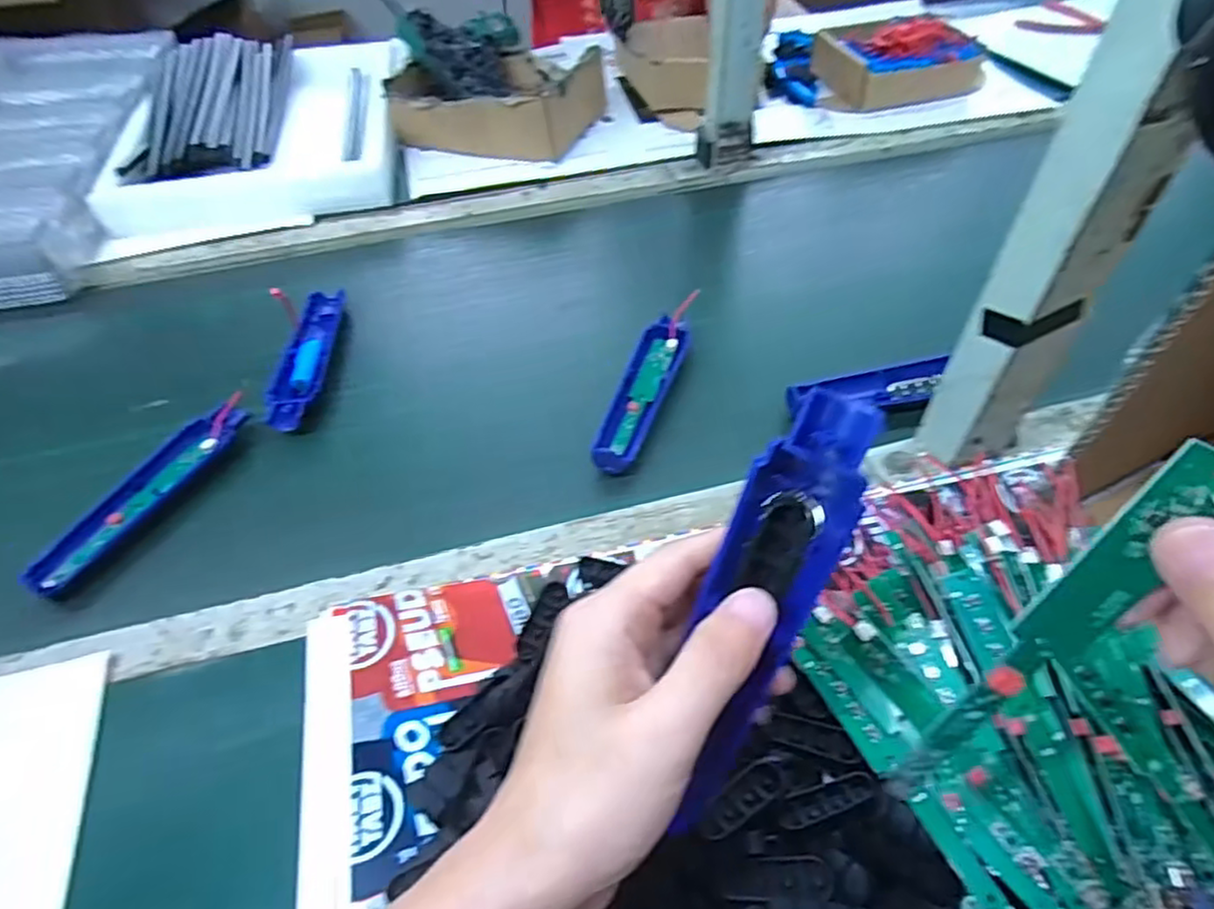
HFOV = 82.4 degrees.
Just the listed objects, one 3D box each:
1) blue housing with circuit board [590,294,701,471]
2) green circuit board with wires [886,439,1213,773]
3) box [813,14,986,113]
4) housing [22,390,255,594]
[{"bbox_3d":[0.032,-0.061,0.548,0.036,0.019,0.188,17,52,14],"label":"blue housing with circuit board"},{"bbox_3d":[0.132,0.035,0.186,0.009,0.178,0.016,-8,45,-43],"label":"green circuit board with wires"},{"bbox_3d":[0.382,-0.516,0.896,0.189,0.066,0.146,-16,52,-13],"label":"box"},{"bbox_3d":[-0.328,0.025,0.496,0.032,0.021,0.177,22,54,17],"label":"housing"}]

